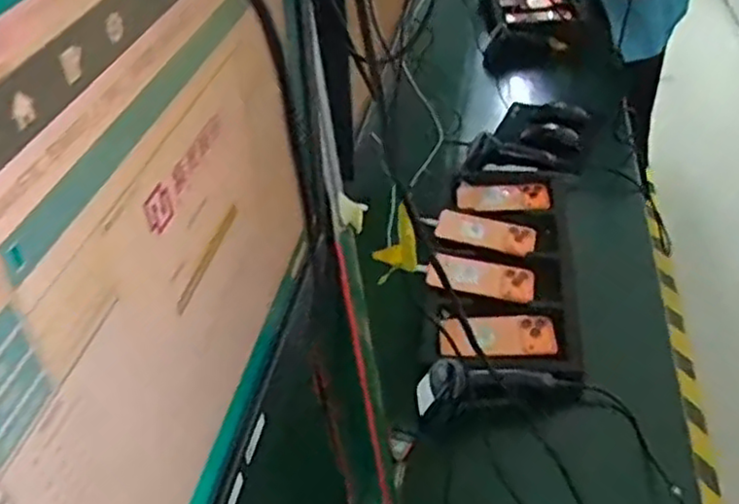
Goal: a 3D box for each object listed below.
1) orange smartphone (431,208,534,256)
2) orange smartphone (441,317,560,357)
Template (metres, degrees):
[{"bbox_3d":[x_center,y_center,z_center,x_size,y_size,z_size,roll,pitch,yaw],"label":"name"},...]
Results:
[{"bbox_3d":[0.203,-0.038,1.219,0.171,0.012,0.069,13,60,1],"label":"orange smartphone"},{"bbox_3d":[0.186,0.124,1.015,0.174,0.015,0.078,2,40,-6],"label":"orange smartphone"}]

